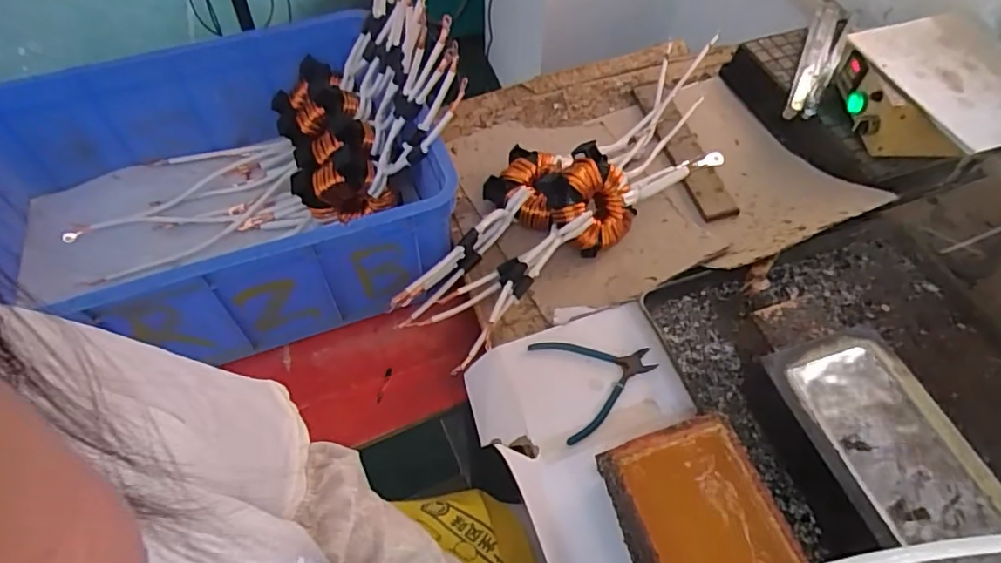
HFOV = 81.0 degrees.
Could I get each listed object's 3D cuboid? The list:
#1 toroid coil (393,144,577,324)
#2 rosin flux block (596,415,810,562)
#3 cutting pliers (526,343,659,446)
[{"bbox_3d":[-0.018,-0.058,0.820,0.106,0.089,0.327,31,60,19],"label":"toroid coil"},{"bbox_3d":[0.197,0.251,0.554,0.135,0.065,0.214,-15,56,-11],"label":"rosin flux block"},{"bbox_3d":[0.116,0.110,0.687,0.130,0.011,0.126,-16,56,-12],"label":"cutting pliers"}]

